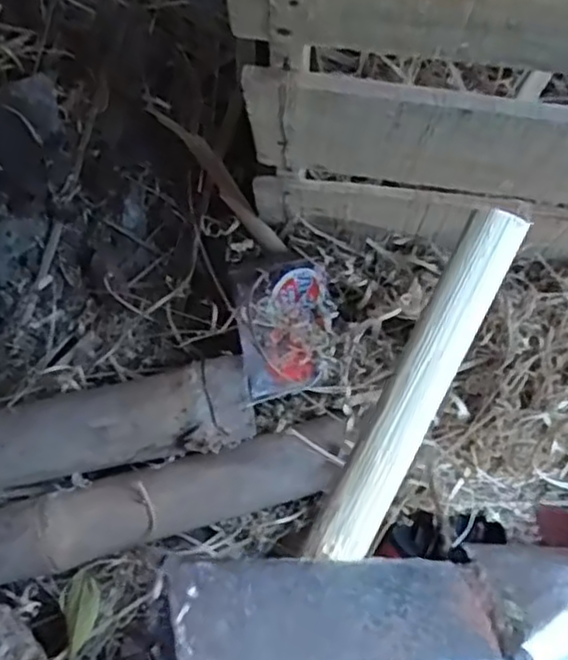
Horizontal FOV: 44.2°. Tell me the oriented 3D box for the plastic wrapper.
[{"bbox_3d":[0.003,-0.001,0.465,0.061,0.013,0.084,-8,78,1],"label":"plastic wrapper"}]

